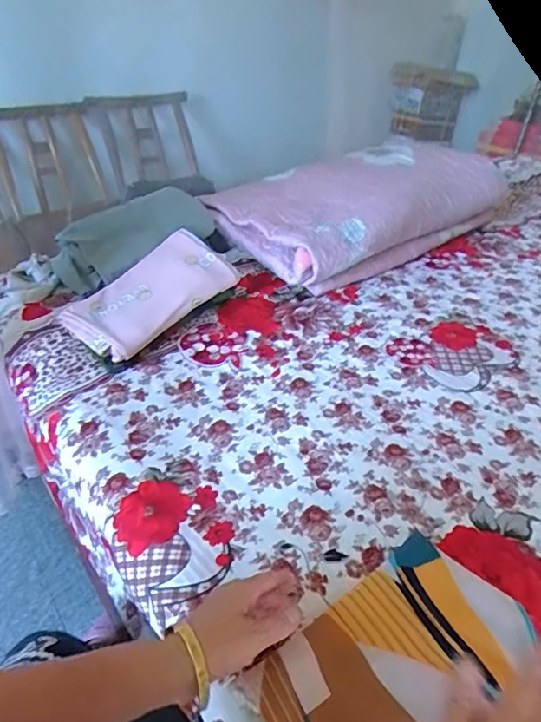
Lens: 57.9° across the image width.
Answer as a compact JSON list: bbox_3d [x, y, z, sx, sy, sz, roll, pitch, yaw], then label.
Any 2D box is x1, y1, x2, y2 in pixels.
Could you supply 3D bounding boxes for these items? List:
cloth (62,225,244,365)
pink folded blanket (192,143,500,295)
[{"bbox_3d":[-0.191,-0.114,0.813,0.154,0.029,0.281,36,58,21],"label":"cloth"},{"bbox_3d":[0.240,-0.377,1.148,0.704,0.168,0.319,-26,46,-33],"label":"pink folded blanket"}]

